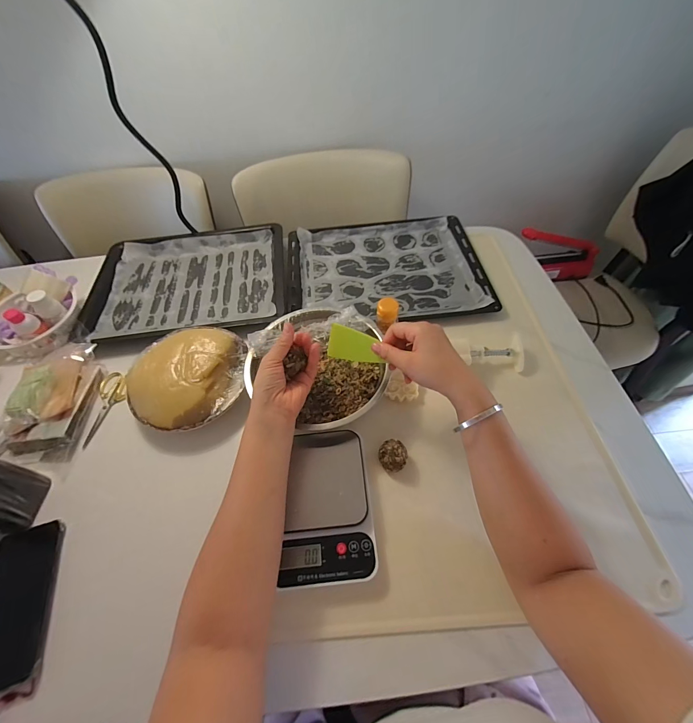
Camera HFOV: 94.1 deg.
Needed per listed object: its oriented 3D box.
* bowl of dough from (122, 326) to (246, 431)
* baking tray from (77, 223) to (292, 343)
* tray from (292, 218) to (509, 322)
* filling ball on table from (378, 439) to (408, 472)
[{"bbox_3d":[-0.253,0.026,0.531,0.179,0.064,0.173,-2,57,2],"label":"bowl of dough"},{"bbox_3d":[-0.326,-0.170,0.684,0.387,0.034,0.317,-8,57,-2],"label":"baking tray"},{"bbox_3d":[0.080,-0.205,0.693,0.398,0.024,0.288,-3,57,1],"label":"tray"},{"bbox_3d":[0.065,0.132,0.450,0.038,0.037,0.037,-2,57,2],"label":"filling ball on table"}]

